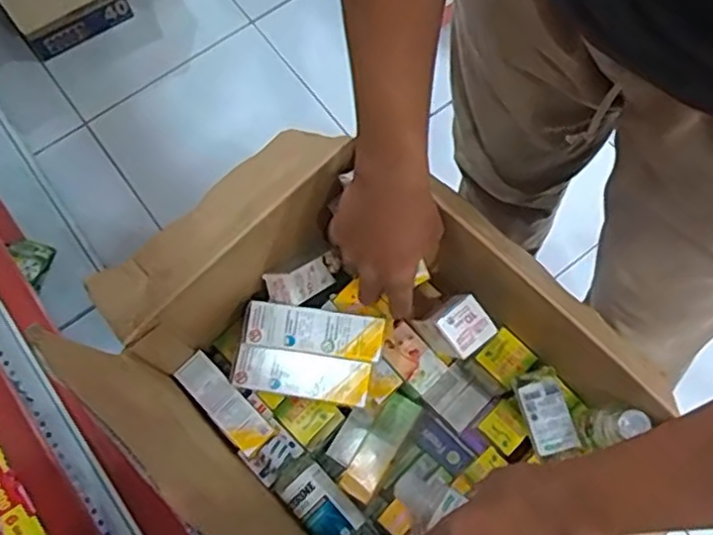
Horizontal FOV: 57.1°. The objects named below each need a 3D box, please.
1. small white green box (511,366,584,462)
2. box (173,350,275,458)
[{"bbox_3d":[0.161,0.122,0.560,0.038,0.015,0.068,-17,73,-6],"label":"small white green box"},{"bbox_3d":[-0.118,0.120,0.580,0.033,0.017,0.100,-43,77,-13],"label":"box"}]

